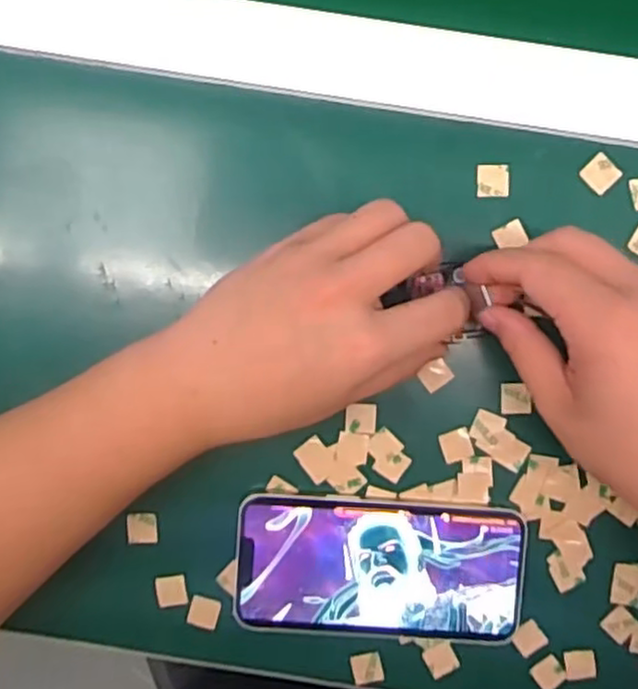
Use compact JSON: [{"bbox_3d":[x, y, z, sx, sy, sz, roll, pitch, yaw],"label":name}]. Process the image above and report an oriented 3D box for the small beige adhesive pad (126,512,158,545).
[{"bbox_3d":[-0.093,0.097,0.373,0.015,0.004,0.016,-3,93,2],"label":"small beige adhesive pad"}]

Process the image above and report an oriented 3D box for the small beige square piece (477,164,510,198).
[{"bbox_3d":[0.087,-0.082,0.352,0.016,0.004,0.016,-1,93,2],"label":"small beige square piece"}]

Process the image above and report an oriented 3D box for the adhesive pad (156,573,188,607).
[{"bbox_3d":[-0.077,0.130,0.373,0.015,0.004,0.016,-6,92,2],"label":"adhesive pad"}]

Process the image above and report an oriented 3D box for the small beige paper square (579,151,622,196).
[{"bbox_3d":[0.140,-0.085,0.350,0.016,0.004,0.016,-45,91,3],"label":"small beige paper square"}]

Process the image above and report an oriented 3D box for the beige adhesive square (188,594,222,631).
[{"bbox_3d":[-0.060,0.142,0.373,0.016,0.004,0.017,14,93,1],"label":"beige adhesive square"}]

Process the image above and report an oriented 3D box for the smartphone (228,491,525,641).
[{"bbox_3d":[0.031,0.118,0.365,0.145,0.010,0.073,4,93,2],"label":"smartphone"}]

